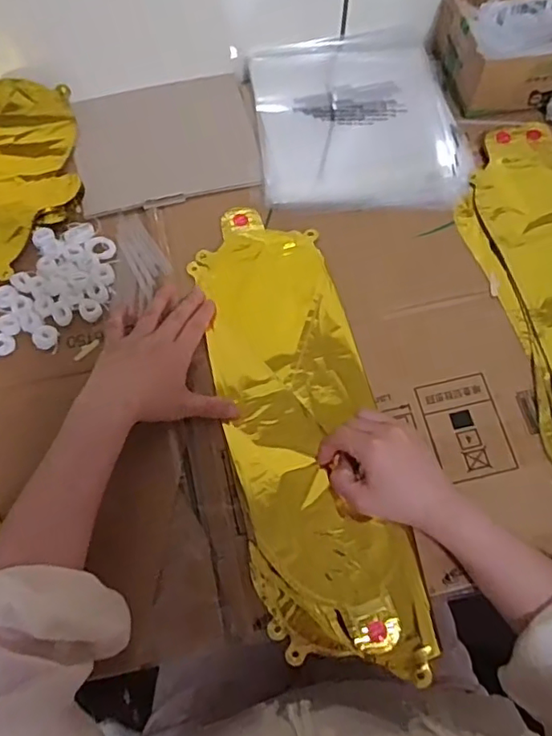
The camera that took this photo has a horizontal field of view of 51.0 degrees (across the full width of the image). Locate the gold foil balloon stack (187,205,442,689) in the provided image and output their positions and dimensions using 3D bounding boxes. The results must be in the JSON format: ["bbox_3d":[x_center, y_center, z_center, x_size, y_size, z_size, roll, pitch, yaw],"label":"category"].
[{"bbox_3d":[0.021,0.042,0.513,0.130,0.013,0.423,-12,69,-5],"label":"gold foil balloon stack"}]

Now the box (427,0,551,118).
[{"bbox_3d":[0.287,-0.369,0.650,0.197,0.066,0.156,-5,67,-1],"label":"box"}]

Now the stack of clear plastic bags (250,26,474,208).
[{"bbox_3d":[0.085,-0.276,0.633,0.210,0.016,0.240,-7,67,-2],"label":"stack of clear plastic bags"}]

